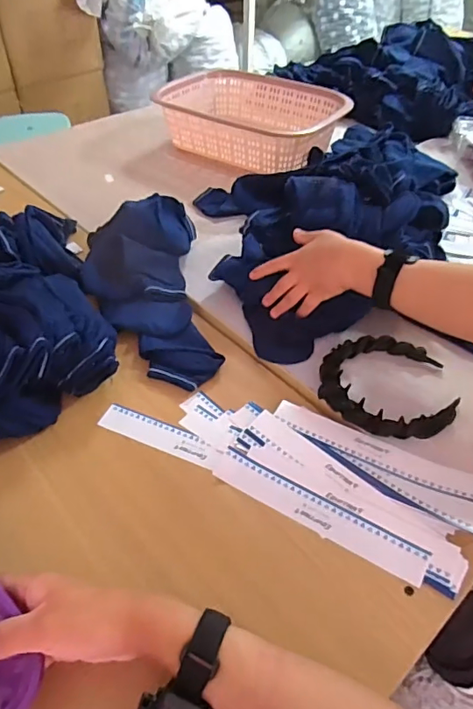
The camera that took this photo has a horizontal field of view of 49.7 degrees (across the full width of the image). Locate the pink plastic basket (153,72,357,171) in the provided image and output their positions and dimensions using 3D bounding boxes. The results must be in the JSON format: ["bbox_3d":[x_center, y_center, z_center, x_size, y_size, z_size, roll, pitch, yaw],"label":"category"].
[{"bbox_3d":[0.031,-0.490,1.060,0.370,0.093,0.246,26,49,22],"label":"pink plastic basket"}]

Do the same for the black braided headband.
[{"bbox_3d":[0.174,0.034,0.589,0.151,0.025,0.135,-6,46,-6],"label":"black braided headband"}]

